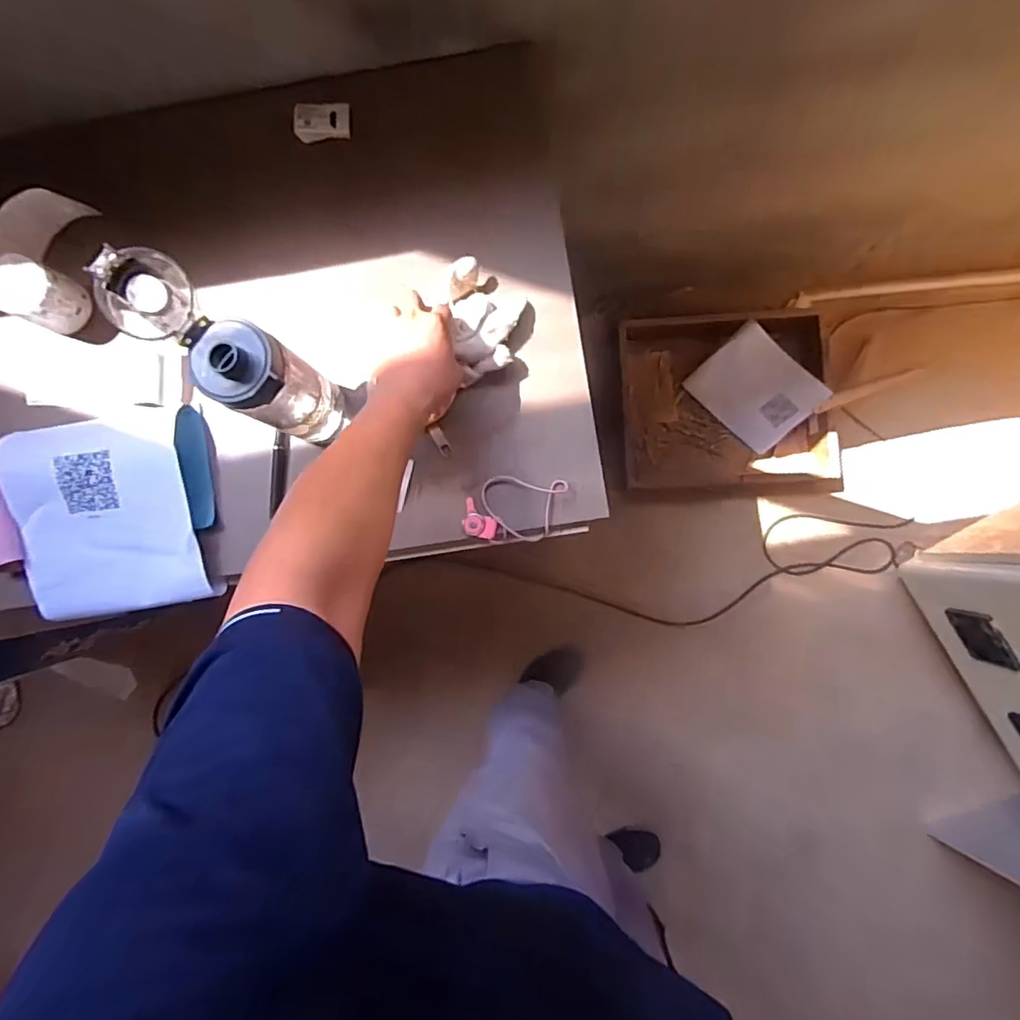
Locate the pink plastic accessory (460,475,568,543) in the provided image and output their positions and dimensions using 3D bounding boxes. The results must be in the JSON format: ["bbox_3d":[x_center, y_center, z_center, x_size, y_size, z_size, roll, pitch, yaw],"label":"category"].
[{"bbox_3d":[0.005,0.000,0.615,0.110,0.018,0.072,4,87,3],"label":"pink plastic accessory"}]

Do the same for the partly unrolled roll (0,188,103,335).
[{"bbox_3d":[-0.528,-0.279,0.617,0.094,0.077,0.140,-10,86,3],"label":"partly unrolled roll"}]

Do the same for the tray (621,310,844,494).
[{"bbox_3d":[0.519,-0.258,1.327,0.496,0.090,0.430,-2,87,3],"label":"tray"}]

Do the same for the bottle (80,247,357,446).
[{"bbox_3d":[-0.248,-0.139,0.511,0.148,0.194,0.064,37,89,5],"label":"bottle"}]

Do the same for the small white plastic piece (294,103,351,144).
[{"bbox_3d":[-0.219,-0.454,0.641,0.064,0.016,0.040,-7,86,3],"label":"small white plastic piece"}]

